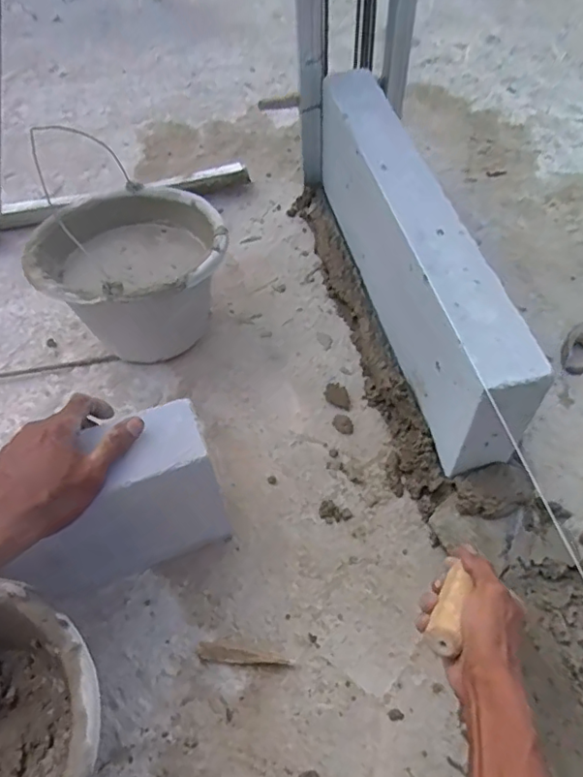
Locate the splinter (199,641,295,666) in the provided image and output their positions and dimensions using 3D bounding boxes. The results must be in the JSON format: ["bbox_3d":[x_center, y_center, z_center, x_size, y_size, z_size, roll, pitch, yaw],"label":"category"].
[{"bbox_3d":[-0.048,0.279,0.600,0.099,0.008,0.020,1,57,4],"label":"splinter"}]

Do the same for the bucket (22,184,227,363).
[{"bbox_3d":[-0.206,-0.149,0.795,0.235,0.171,0.210,-10,57,-3],"label":"bucket"}]

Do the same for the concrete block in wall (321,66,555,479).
[{"bbox_3d":[0.152,-0.180,0.750,0.082,0.174,0.578,-12,56,-6],"label":"concrete block in wall"}]

